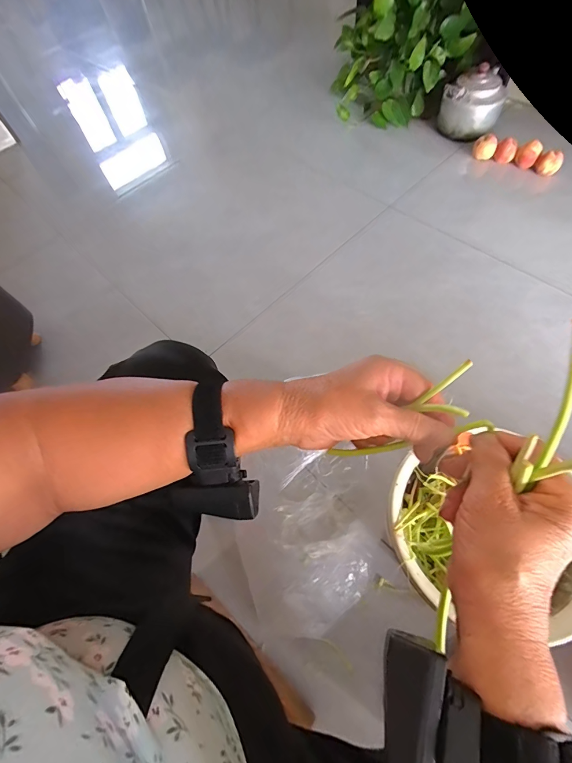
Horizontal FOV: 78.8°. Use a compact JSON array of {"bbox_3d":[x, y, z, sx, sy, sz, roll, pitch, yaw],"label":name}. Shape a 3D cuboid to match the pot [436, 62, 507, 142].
[{"bbox_3d":[0.646,-0.964,1.214,0.193,0.155,0.178,18,66,14],"label":"pot"}]

